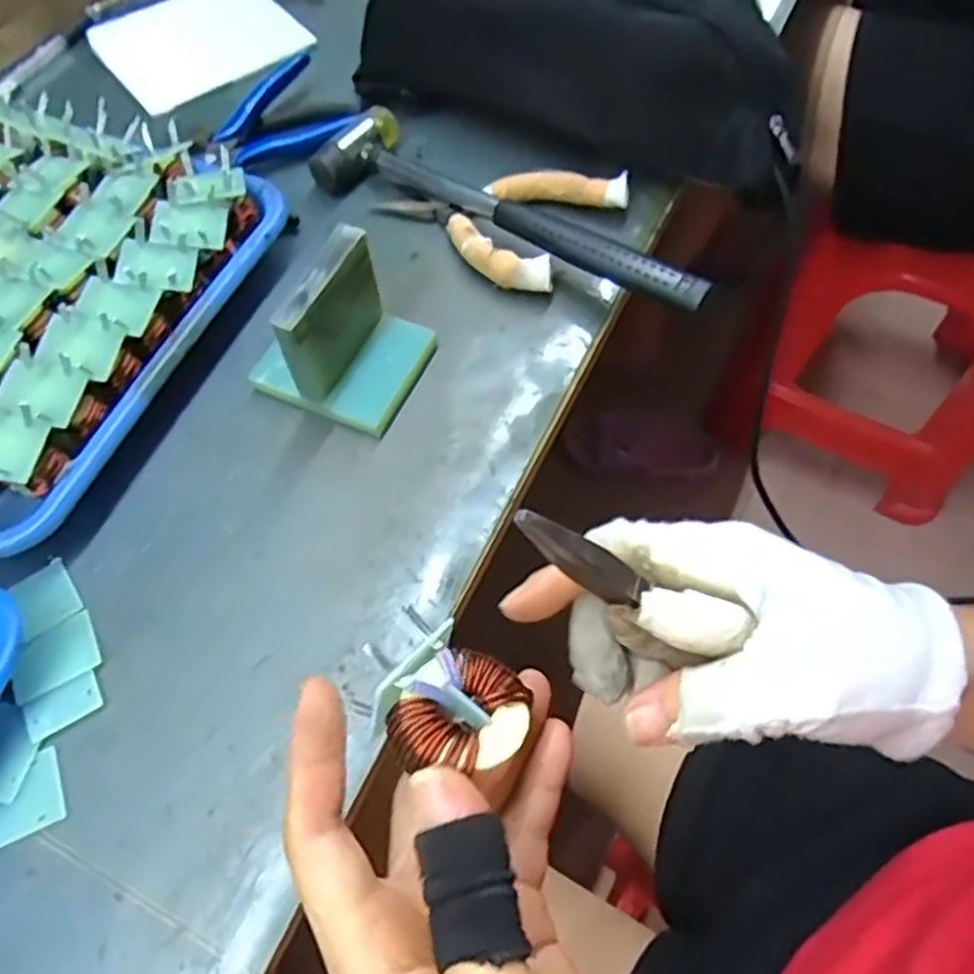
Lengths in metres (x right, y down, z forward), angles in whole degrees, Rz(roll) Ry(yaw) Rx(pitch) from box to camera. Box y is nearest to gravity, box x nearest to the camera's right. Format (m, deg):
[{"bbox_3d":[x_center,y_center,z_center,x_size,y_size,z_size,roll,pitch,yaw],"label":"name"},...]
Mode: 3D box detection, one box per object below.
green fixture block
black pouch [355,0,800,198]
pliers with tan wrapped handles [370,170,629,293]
[{"bbox_3d":[-0.074,-0.077,0.352,0.075,0.063,0.071,21,64,12],"label":"green fixture block"},{"bbox_3d":[0.051,-0.262,0.428,0.277,0.083,0.076,23,65,13],"label":"black pouch"},{"bbox_3d":[0.006,-0.165,0.425,0.124,0.022,0.095,33,67,17],"label":"pliers with tan wrapped handles"}]

